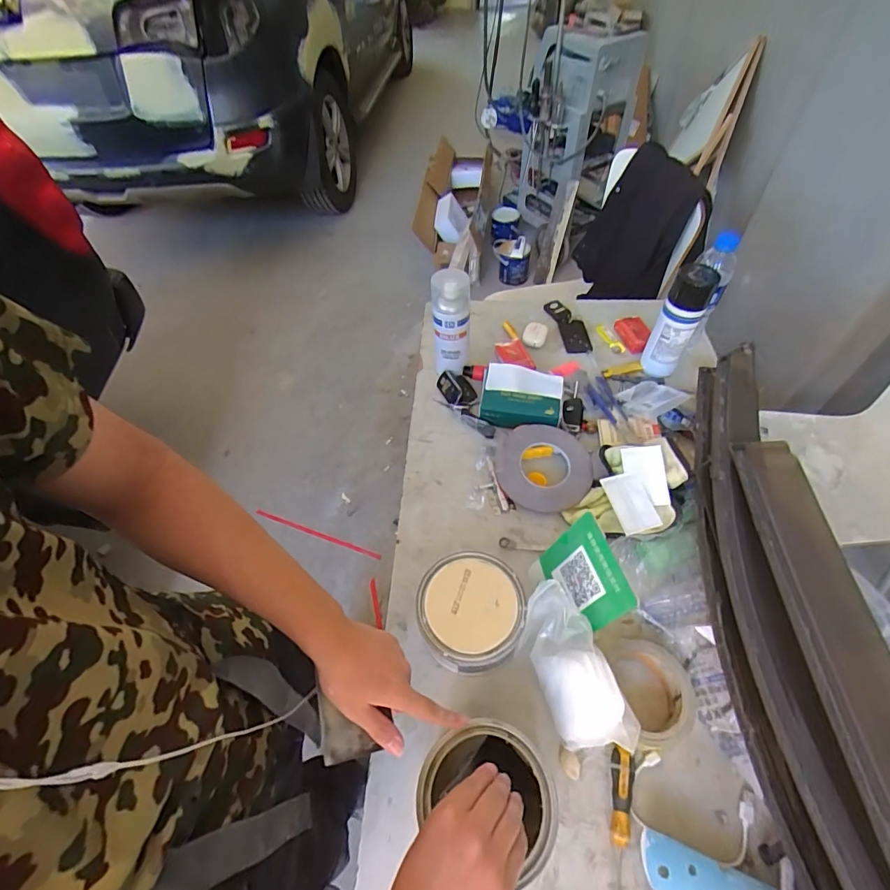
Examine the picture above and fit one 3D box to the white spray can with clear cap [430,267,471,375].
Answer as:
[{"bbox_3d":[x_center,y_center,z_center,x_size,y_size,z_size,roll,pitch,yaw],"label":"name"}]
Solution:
[{"bbox_3d":[0.011,-0.205,0.794,0.066,0.194,0.069,-2,54,3],"label":"white spray can with clear cap"}]

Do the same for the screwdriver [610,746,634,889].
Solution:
[{"bbox_3d":[0.180,0.397,0.458,0.021,0.022,0.148,8,55,10],"label":"screwdriver"}]

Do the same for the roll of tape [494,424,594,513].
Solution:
[{"bbox_3d":[0.156,0.034,0.718,0.147,0.032,0.144,-2,54,3],"label":"roll of tape"}]

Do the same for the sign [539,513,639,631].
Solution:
[{"bbox_3d":[0.164,0.157,0.533,0.008,0.106,0.111,0,49,-31],"label":"sign"}]

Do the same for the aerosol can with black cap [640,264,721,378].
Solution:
[{"bbox_3d":[0.397,-0.208,0.774,0.068,0.194,0.060,23,59,20],"label":"aerosol can with black cap"}]

